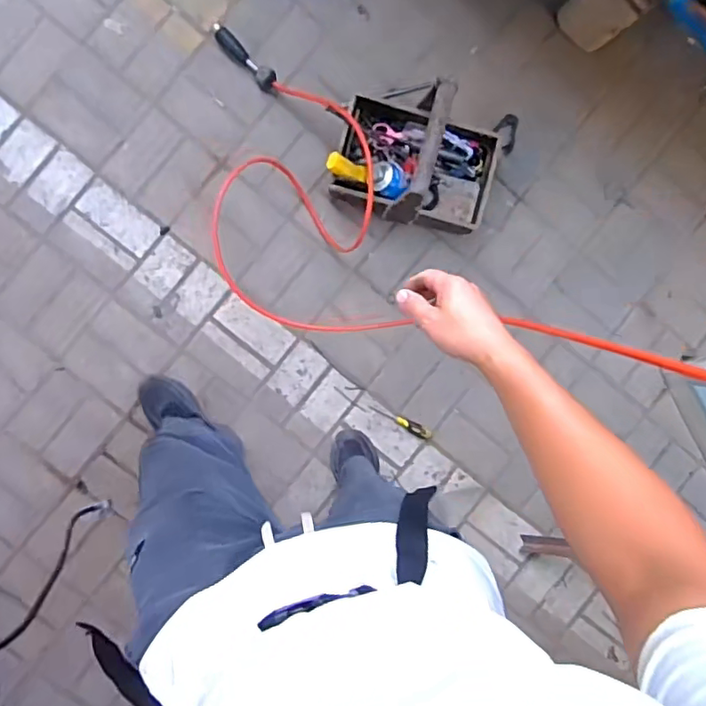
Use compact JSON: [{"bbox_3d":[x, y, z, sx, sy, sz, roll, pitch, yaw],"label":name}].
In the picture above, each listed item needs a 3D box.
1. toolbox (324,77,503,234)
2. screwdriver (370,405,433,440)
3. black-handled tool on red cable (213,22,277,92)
[{"bbox_3d":[0.148,-0.418,1.233,0.343,0.233,0.234,17,91,-7],"label":"toolbox"},{"bbox_3d":[0.118,0.165,1.397,0.162,0.024,0.029,29,90,-7],"label":"screwdriver"},{"bbox_3d":[-0.248,-0.673,1.305,0.040,0.038,0.186,-44,97,-2],"label":"black-handled tool on red cable"}]

